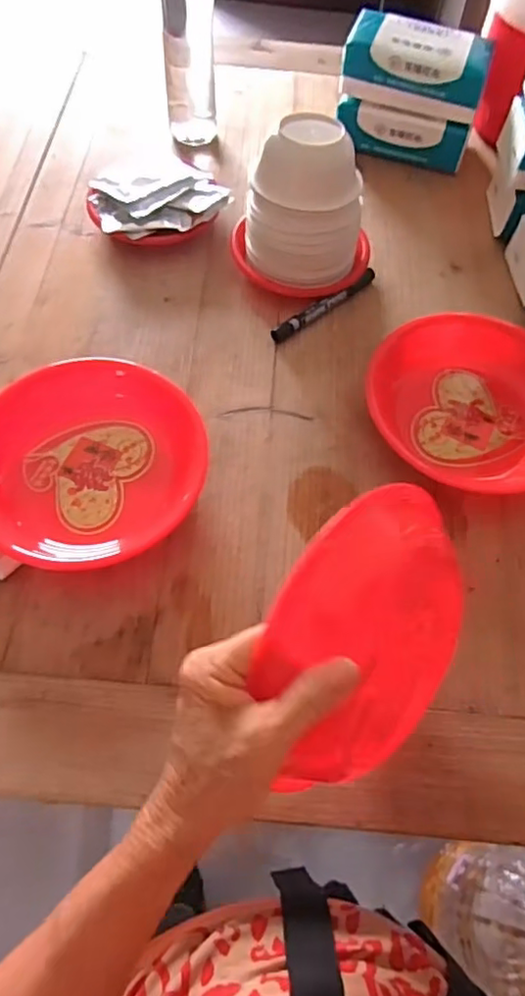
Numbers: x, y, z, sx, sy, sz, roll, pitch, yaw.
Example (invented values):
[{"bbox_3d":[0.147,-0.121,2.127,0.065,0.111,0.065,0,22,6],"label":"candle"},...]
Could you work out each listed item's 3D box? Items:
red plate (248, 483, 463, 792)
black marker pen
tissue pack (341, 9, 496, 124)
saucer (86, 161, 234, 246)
[{"bbox_3d":[0.065,0.078,0.327,0.149,0.156,0.019,-24,22,-33],"label":"red plate"},{"bbox_3d":[0.065,-0.195,0.605,0.135,0.017,0.015,-35,68,-17],"label":"black marker pen"},{"bbox_3d":[0.171,-0.481,0.669,0.155,0.057,0.091,16,61,7],"label":"tissue pack"},{"bbox_3d":[-0.110,-0.316,0.649,0.142,0.041,0.110,-28,66,-15],"label":"saucer"}]

